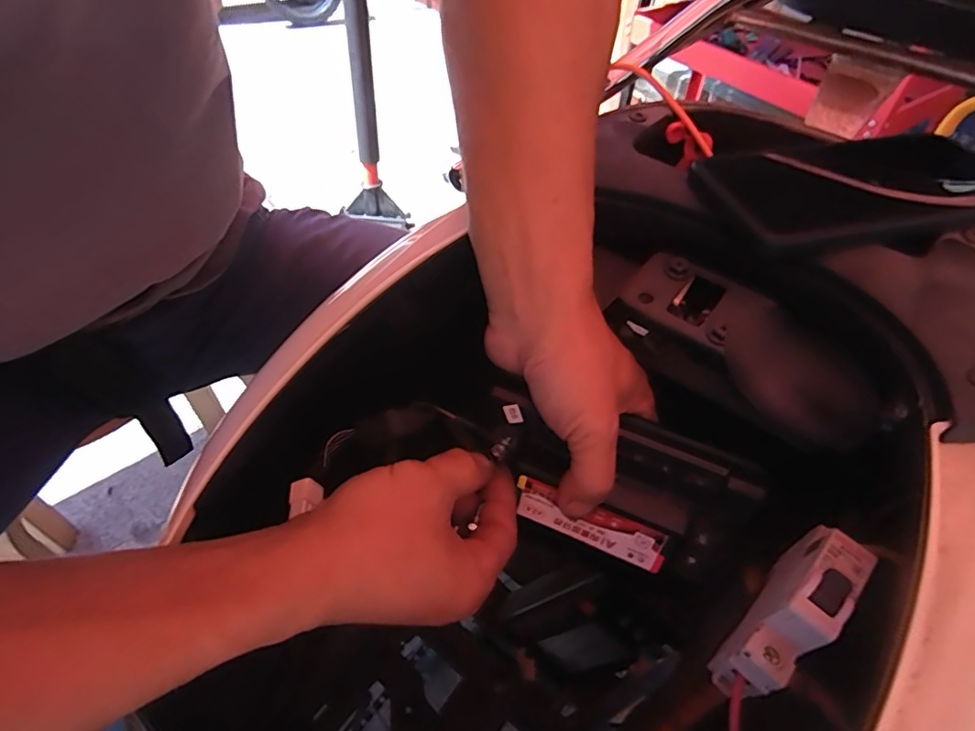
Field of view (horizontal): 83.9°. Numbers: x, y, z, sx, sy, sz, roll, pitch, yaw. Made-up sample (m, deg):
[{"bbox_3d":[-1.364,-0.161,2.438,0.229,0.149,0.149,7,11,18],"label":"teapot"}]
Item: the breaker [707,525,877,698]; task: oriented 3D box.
[{"bbox_3d":[0.128,0.103,0.231,0.072,0.064,0.024,-34,59,-28],"label":"breaker"}]

